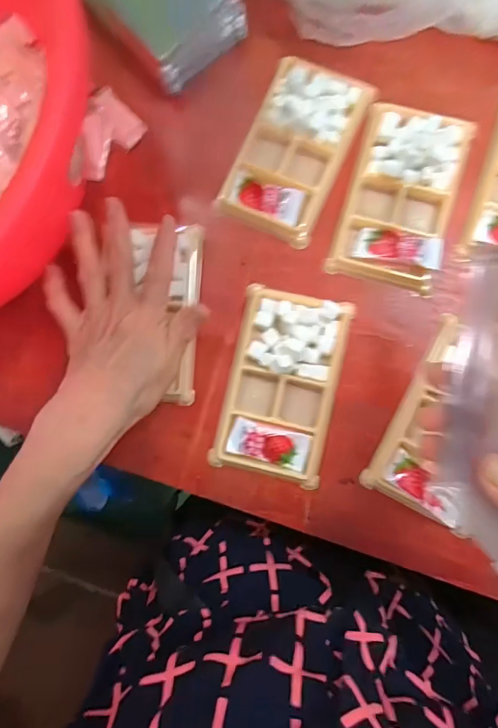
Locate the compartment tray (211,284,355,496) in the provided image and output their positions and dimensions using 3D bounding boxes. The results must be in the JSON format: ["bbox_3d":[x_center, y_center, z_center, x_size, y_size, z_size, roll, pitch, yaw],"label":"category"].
[{"bbox_3d":[0.024,0.015,0.313,0.076,0.020,0.132,13,88,6],"label":"compartment tray"}]

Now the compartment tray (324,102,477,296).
[{"bbox_3d":[0.114,-0.126,0.317,0.076,0.013,0.135,17,88,6],"label":"compartment tray"}]

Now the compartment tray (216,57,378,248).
[{"bbox_3d":[0.036,-0.165,0.328,0.074,0.015,0.132,25,89,6],"label":"compartment tray"}]

